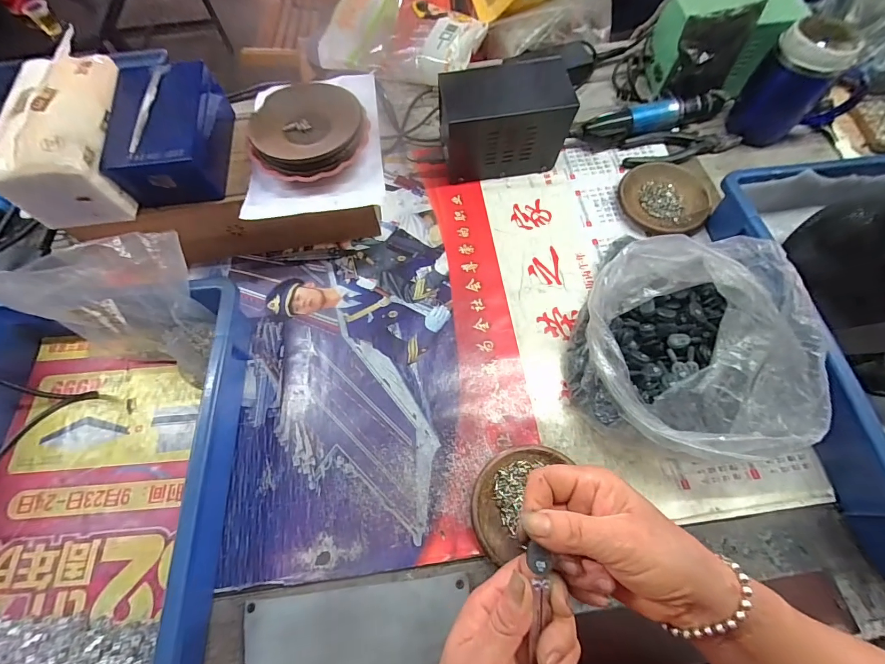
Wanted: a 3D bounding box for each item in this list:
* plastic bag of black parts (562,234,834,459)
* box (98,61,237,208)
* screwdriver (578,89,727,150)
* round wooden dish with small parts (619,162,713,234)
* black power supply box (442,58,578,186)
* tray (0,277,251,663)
[{"bbox_3d":[0.239,0.014,0.378,0.192,0.125,0.197,5,66,4],"label":"plastic bag of black parts"},{"bbox_3d":[-0.293,-0.213,0.419,0.095,0.073,0.142,-7,67,-1],"label":"box"},{"bbox_3d":[0.302,-0.311,0.560,0.216,0.044,0.049,-15,67,-5],"label":"screwdriver"},{"bbox_3d":[0.297,-0.180,0.519,0.114,0.018,0.113,-1,66,1],"label":"round wooden dish with small parts"},{"bbox_3d":[0.080,-0.278,0.519,0.161,0.113,0.081,-9,66,-2],"label":"black power supply box"},{"bbox_3d":[-0.345,0.171,0.357,0.282,0.084,0.413,-5,66,0],"label":"tray"}]

